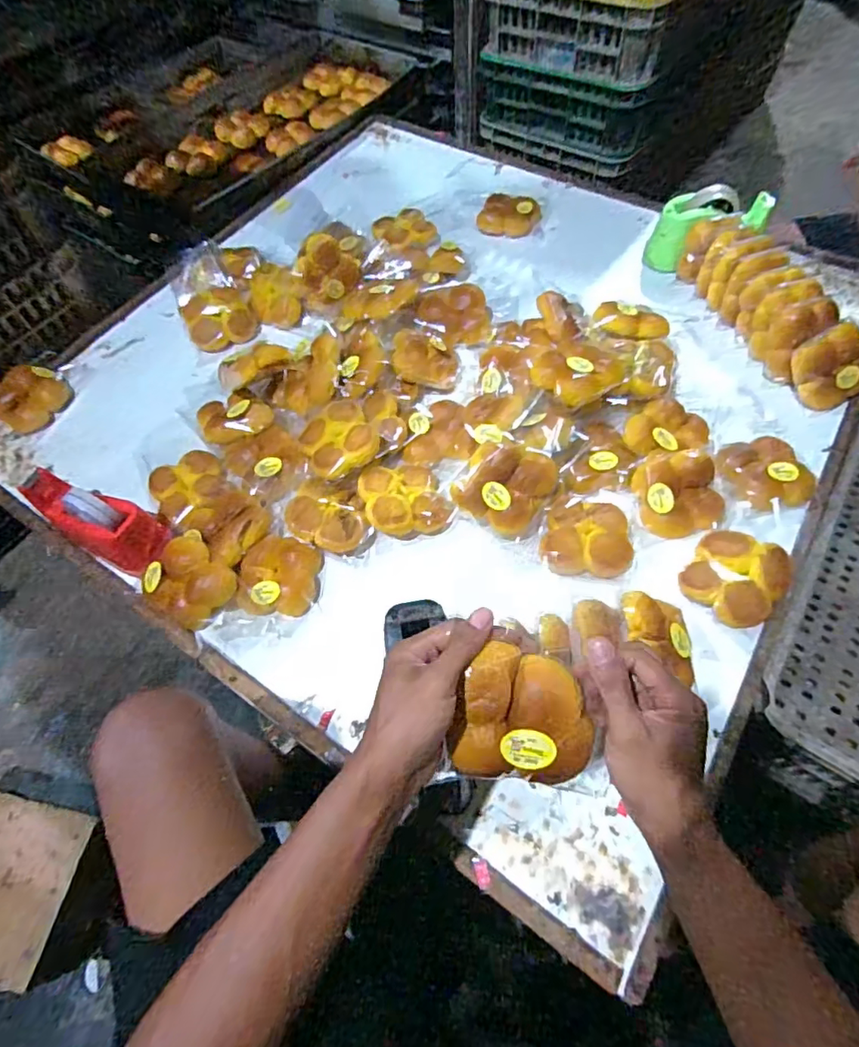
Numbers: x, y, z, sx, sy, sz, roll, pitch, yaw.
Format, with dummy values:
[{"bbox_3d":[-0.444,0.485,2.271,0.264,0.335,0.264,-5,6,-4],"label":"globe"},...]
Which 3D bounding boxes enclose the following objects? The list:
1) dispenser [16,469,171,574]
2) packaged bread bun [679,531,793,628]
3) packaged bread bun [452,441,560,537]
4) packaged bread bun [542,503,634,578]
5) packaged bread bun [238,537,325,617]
[{"bbox_3d":[-0.462,-0.001,0.751,0.228,0.099,0.078,20,62,14],"label":"dispenser"},{"bbox_3d":[0.385,0.063,0.674,0.128,0.048,0.110,-41,66,-19],"label":"packaged bread bun"},{"bbox_3d":[0.101,-0.053,0.711,0.115,0.061,0.107,26,64,17],"label":"packaged bread bun"},{"bbox_3d":[0.210,0.020,0.713,0.119,0.038,0.098,8,60,8],"label":"packaged bread bun"},{"bbox_3d":[-0.200,0.072,0.725,0.102,0.035,0.100,-1,59,2],"label":"packaged bread bun"}]

